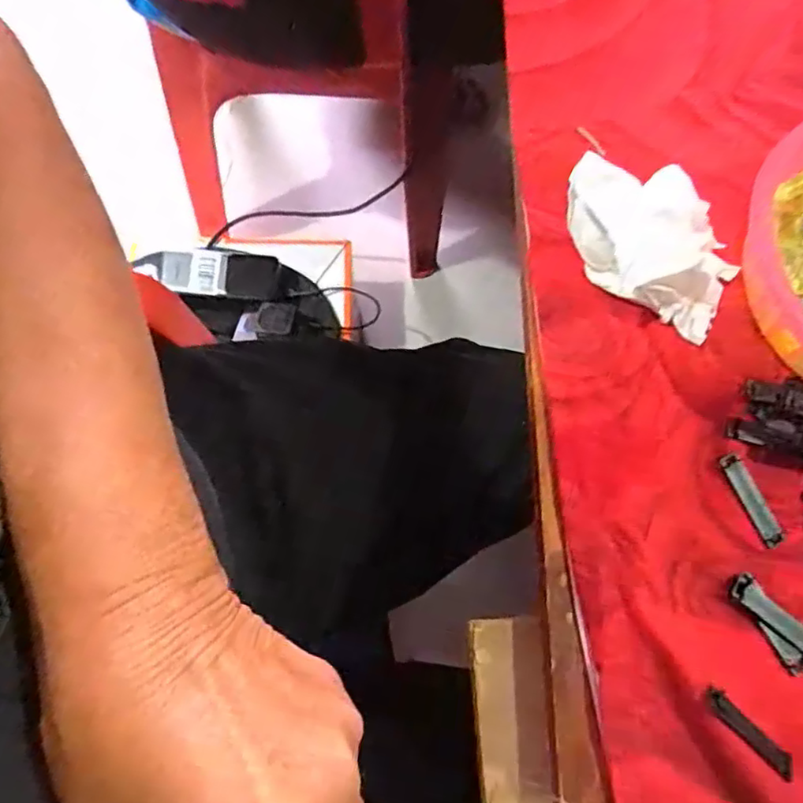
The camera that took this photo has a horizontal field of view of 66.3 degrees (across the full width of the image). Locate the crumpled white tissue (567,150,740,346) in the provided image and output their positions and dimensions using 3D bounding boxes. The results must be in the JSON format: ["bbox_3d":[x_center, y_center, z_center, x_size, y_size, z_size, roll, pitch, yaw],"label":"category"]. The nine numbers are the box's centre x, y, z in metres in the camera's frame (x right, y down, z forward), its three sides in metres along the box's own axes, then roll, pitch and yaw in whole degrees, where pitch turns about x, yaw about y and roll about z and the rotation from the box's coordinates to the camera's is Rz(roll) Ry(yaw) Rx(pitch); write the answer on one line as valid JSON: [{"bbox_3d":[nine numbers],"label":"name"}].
[{"bbox_3d":[0.125,-0.081,0.303,0.095,0.053,0.064,36,75,11],"label":"crumpled white tissue"}]

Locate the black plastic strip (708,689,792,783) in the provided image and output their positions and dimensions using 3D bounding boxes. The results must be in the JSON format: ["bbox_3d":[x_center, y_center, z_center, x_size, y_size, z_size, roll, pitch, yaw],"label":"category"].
[{"bbox_3d":[0.145,0.138,0.255,0.041,0.004,0.009,43,76,13],"label":"black plastic strip"}]

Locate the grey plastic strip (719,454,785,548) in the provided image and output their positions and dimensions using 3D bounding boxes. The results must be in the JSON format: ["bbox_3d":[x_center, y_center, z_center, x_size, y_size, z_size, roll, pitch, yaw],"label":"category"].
[{"bbox_3d":[0.166,0.046,0.290,0.009,0.005,0.045,-23,73,-8],"label":"grey plastic strip"}]

